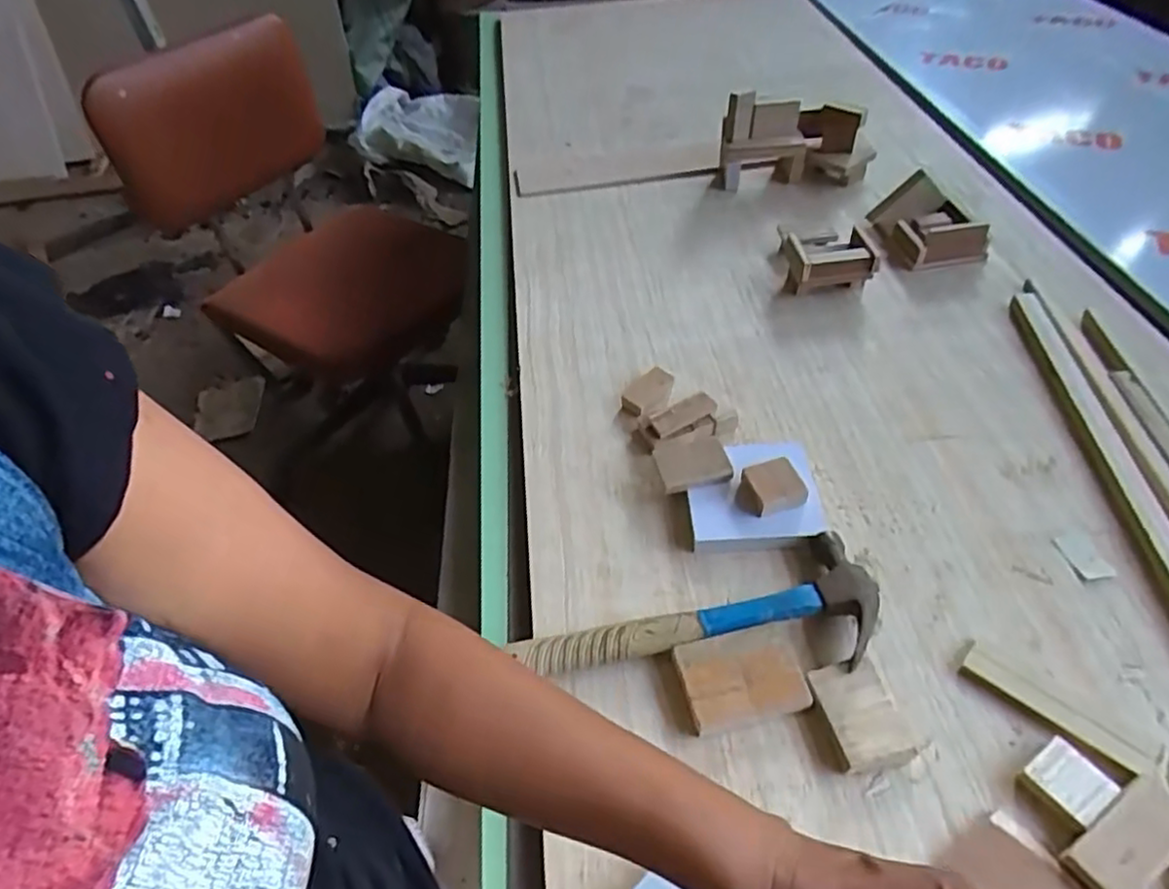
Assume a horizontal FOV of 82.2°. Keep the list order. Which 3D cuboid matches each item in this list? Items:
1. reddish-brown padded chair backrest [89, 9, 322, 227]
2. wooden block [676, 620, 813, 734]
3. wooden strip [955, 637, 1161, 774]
[{"bbox_3d":[-0.777,-0.652,1.376,0.472,0.280,0.081,-20,35,8],"label":"reddish-brown padded chair backrest"},{"bbox_3d":[0.111,0.165,0.478,0.089,0.021,0.061,-12,47,-4],"label":"wooden block"},{"bbox_3d":[0.319,0.179,0.456,0.117,0.006,0.027,31,58,30],"label":"wooden strip"}]

